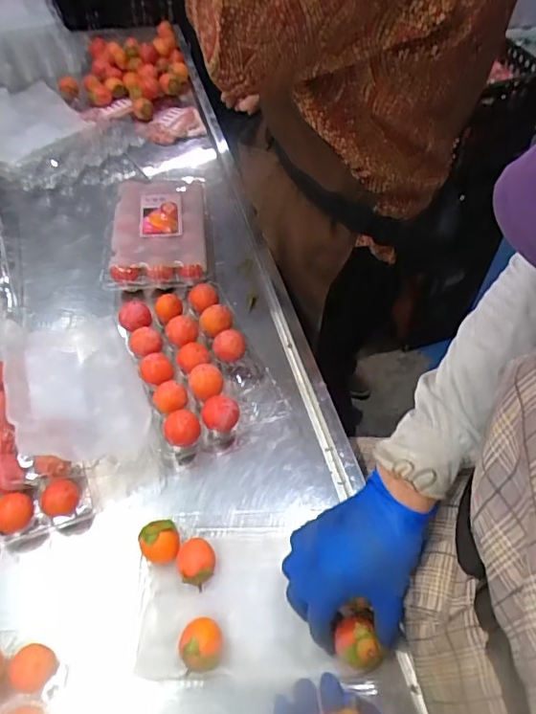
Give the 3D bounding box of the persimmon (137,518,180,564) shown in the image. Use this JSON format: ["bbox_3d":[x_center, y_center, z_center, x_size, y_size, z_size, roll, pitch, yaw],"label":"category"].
[{"bbox_3d":[-0.101,0.175,0.502,0.035,0.031,0.035,1,50,-1],"label":"persimmon"}]

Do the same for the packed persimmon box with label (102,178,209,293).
[{"bbox_3d":[-0.153,-0.183,0.761,0.134,0.066,0.203,-2,51,-3],"label":"packed persimmon box with label"}]

